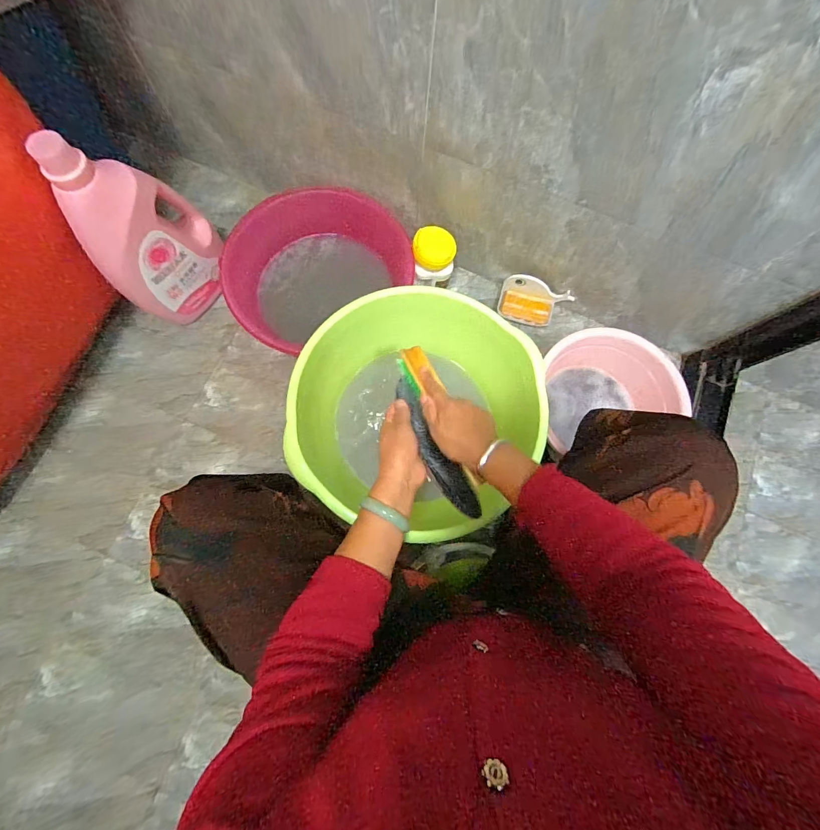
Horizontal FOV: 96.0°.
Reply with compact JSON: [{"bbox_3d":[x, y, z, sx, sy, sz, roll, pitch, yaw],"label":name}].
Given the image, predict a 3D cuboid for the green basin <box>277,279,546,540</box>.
[{"bbox_3d":[0.005,-0.011,0.570,0.340,0.148,0.360,0,77,-1],"label":"green basin"}]

